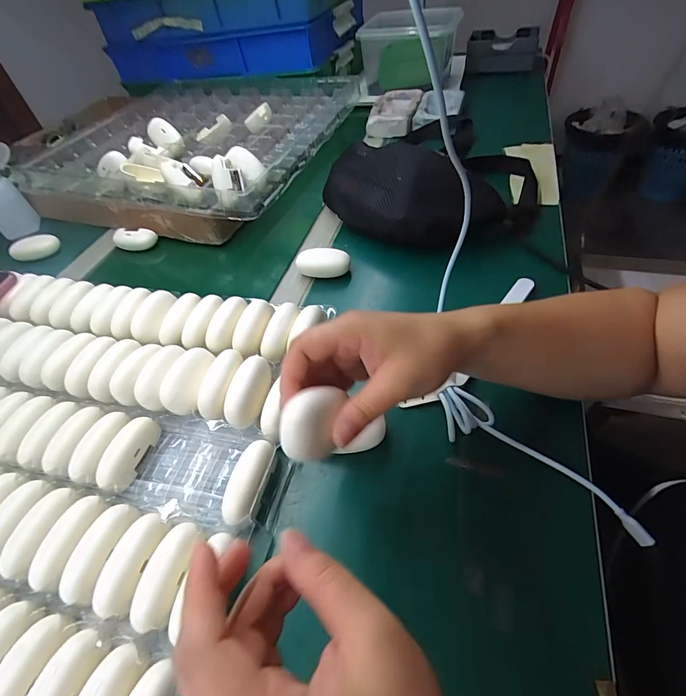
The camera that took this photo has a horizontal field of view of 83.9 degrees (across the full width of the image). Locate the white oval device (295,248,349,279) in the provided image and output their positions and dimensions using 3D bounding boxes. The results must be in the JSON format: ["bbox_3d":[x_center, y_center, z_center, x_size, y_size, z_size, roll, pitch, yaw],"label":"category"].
[{"bbox_3d":[-0.024,-0.107,0.493,0.066,0.031,0.033,-2,49,7],"label":"white oval device"}]

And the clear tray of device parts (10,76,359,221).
[{"bbox_3d":[-0.254,-0.402,0.685,0.458,0.054,0.462,13,52,19],"label":"clear tray of device parts"}]

